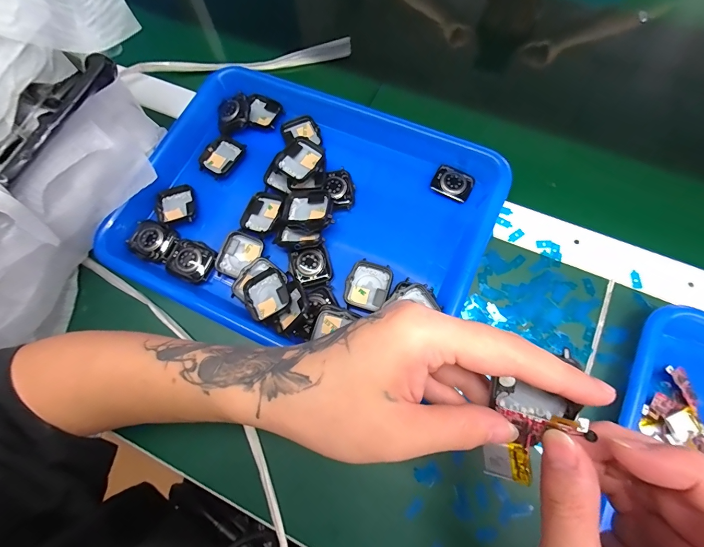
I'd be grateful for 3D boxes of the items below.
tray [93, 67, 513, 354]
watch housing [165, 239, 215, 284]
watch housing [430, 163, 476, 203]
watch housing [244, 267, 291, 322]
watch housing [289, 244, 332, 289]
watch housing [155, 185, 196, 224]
[{"bbox_3d":[-0.042,-0.062,0.330,0.330,0.038,0.264,23,76,11],"label":"tray"},{"bbox_3d":[-0.154,-0.012,0.322,0.043,0.005,0.037,21,76,11],"label":"watch housing"},{"bbox_3d":[0.100,-0.089,0.332,0.038,0.011,0.029,26,77,12],"label":"watch housing"},{"bbox_3d":[-0.076,0.018,0.299,0.036,0.006,0.041,-28,73,-4],"label":"watch housing"},{"bbox_3d":[-0.039,-0.005,0.309,0.036,0.007,0.035,-18,72,-1],"label":"watch housing"},{"bbox_3d":[-0.178,-0.069,0.338,0.038,0.010,0.041,-11,72,2],"label":"watch housing"}]

